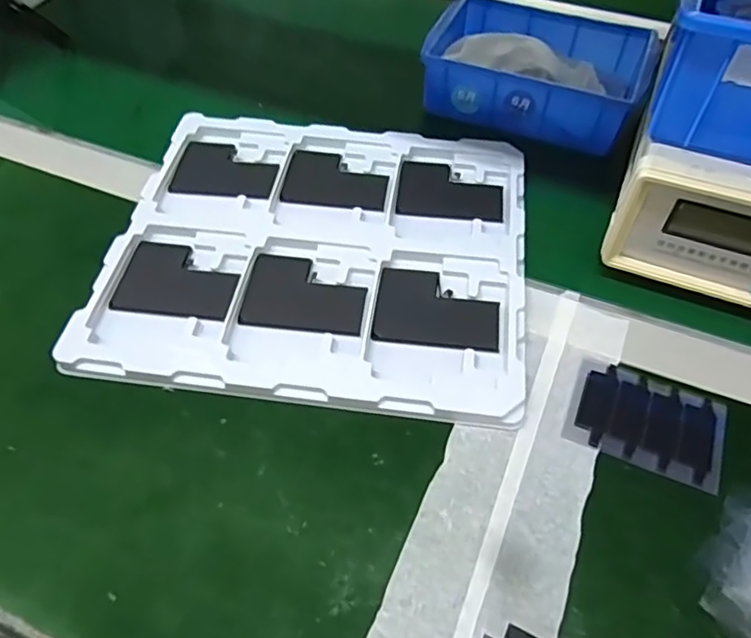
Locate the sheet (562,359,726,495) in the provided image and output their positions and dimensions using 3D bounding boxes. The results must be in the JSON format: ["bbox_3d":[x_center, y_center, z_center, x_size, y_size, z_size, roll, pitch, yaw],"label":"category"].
[{"bbox_3d":[0.177,0.065,0.382,0.094,0.004,0.065,20,56,14],"label":"sheet"}]

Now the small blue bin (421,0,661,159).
[{"bbox_3d":[0.154,-0.240,0.566,0.199,0.053,0.142,21,57,14],"label":"small blue bin"}]

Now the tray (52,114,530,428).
[{"bbox_3d":[-0.043,-0.058,0.466,0.314,0.013,0.274,7,54,5],"label":"tray"}]

